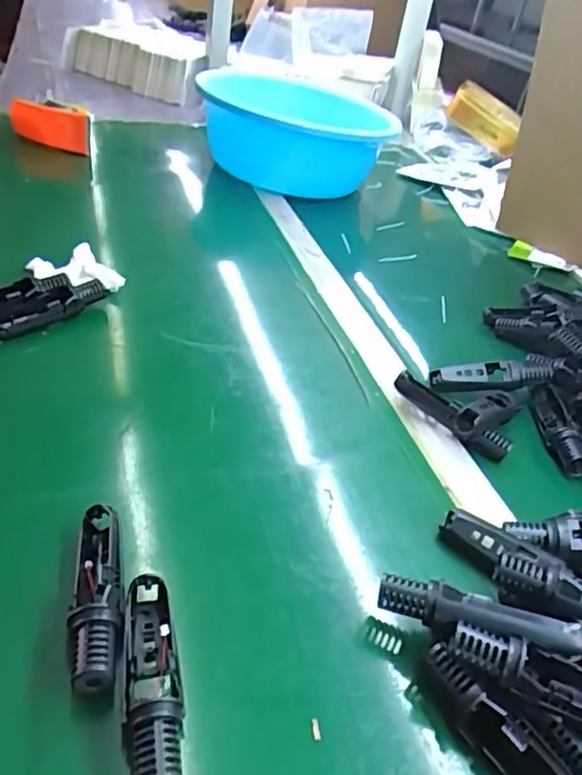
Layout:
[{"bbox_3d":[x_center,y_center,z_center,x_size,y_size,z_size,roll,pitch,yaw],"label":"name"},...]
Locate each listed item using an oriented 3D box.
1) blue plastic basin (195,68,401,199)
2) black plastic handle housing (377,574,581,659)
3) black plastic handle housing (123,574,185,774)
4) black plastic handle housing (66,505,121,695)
[{"bbox_3d":[-0.016,-0.464,1.093,0.299,0.125,0.320,2,38,-14],"label":"blue plastic basin"},{"bbox_3d":[0.113,0.138,0.370,0.120,0.021,0.021,8,35,21],"label":"black plastic handle housing"},{"bbox_3d":[-0.078,0.162,0.341,0.029,0.035,0.122,0,38,-17],"label":"black plastic handle housing"},{"bbox_3d":[-0.119,0.125,0.375,0.030,0.031,0.120,-2,39,-18],"label":"black plastic handle housing"}]

